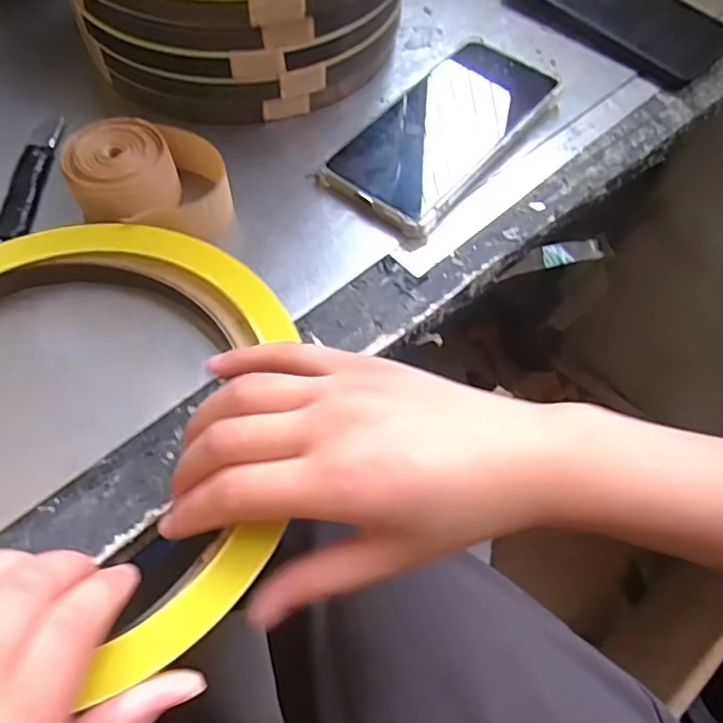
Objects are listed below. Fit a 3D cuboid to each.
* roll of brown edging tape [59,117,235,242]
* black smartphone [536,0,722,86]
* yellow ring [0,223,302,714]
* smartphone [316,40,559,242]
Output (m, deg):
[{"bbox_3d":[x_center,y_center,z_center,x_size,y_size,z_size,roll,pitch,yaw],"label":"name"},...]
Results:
[{"bbox_3d":[-0.119,-0.100,0.333,0.090,0.036,0.059,12,60,4],"label":"roll of brown edging tape"},{"bbox_3d":[0.197,-0.271,0.448,0.087,0.014,0.164,-39,69,-22],"label":"black smartphone"},{"bbox_3d":[-0.147,0.023,0.262,0.226,0.018,0.213,1,60,-2],"label":"yellow ring"},{"bbox_3d":[0.054,-0.150,0.377,0.079,0.018,0.167,37,65,17],"label":"smartphone"}]

